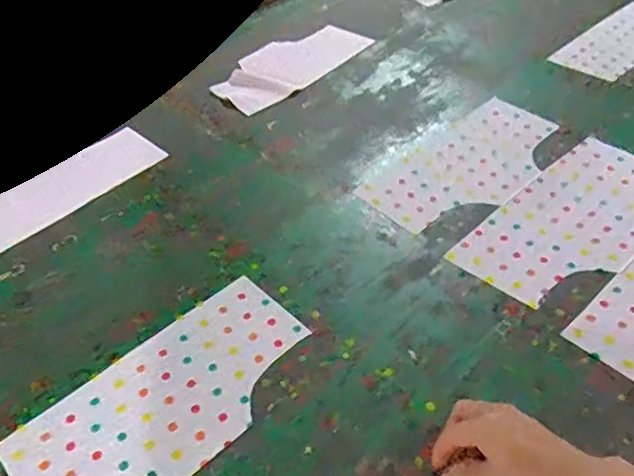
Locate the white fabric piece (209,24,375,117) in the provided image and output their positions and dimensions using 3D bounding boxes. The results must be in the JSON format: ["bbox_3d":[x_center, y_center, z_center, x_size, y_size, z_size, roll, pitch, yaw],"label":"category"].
[{"bbox_3d":[-0.046,-0.326,1.124,0.312,0.017,0.164,-34,50,-26],"label":"white fabric piece"}]

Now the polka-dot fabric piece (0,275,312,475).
[{"bbox_3d":[-0.154,0.169,0.636,0.316,0.007,0.163,-34,50,-27],"label":"polka-dot fabric piece"}]

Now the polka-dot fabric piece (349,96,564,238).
[{"bbox_3d":[0.220,-0.113,0.882,0.319,0.011,0.182,-36,51,-28],"label":"polka-dot fabric piece"}]

